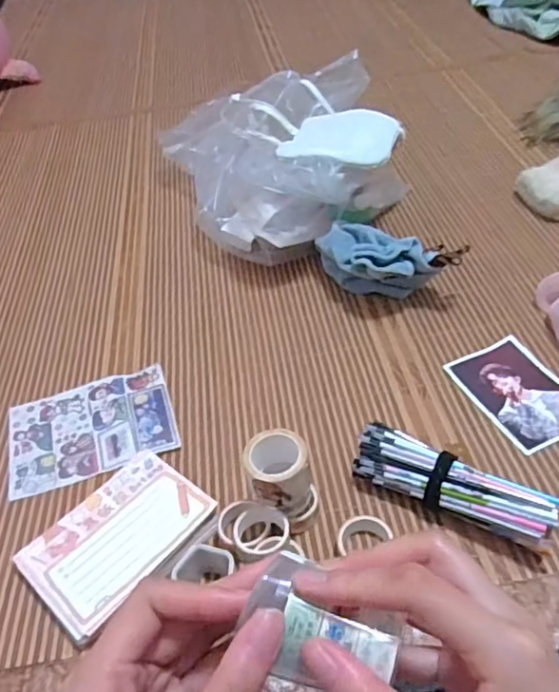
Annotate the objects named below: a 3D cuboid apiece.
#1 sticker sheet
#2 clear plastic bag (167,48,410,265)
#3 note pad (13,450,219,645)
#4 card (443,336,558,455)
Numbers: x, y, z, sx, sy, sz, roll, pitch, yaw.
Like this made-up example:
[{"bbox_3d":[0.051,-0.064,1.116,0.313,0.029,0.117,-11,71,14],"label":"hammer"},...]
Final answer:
[{"bbox_3d":[-0.158,0.068,0.501,0.134,0.006,0.098,-18,44,-8],"label":"sticker sheet"},{"bbox_3d":[0.009,-0.233,0.704,0.250,0.113,0.303,-16,45,-8],"label":"clear plastic bag"},{"bbox_3d":[-0.111,0.134,0.414,0.083,0.022,0.119,29,55,32],"label":"note pad"},{"bbox_3d":[0.196,0.037,0.485,0.076,0.005,0.103,-20,44,-15],"label":"card"}]

